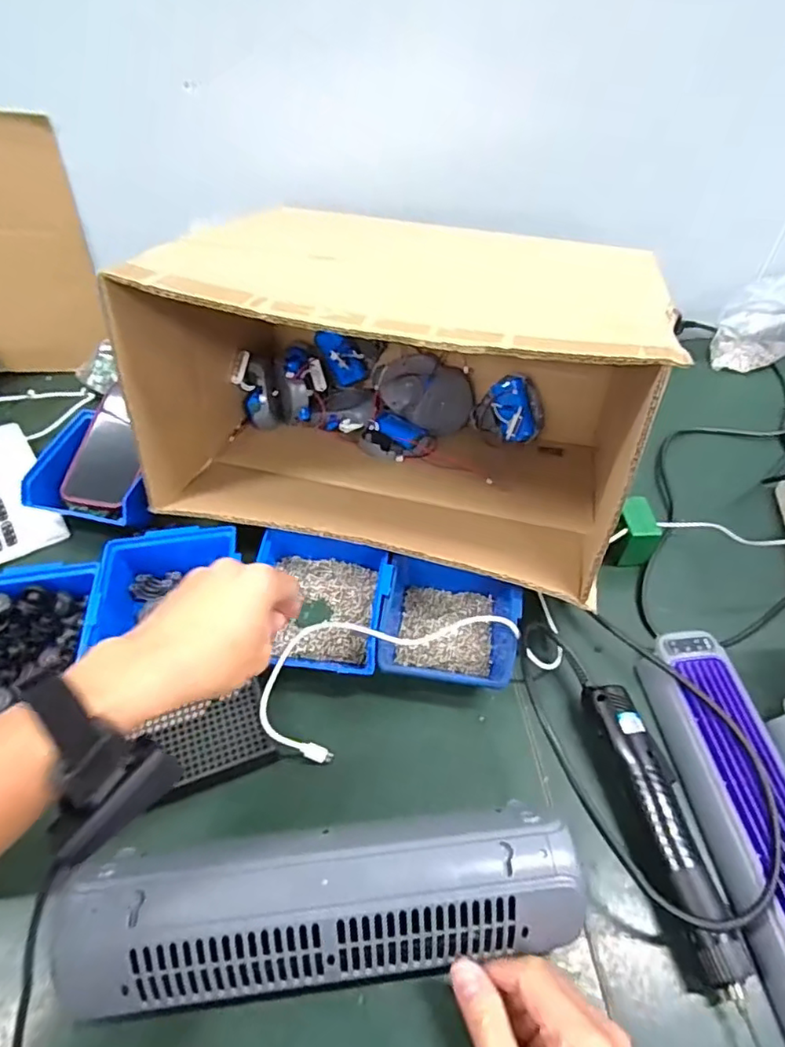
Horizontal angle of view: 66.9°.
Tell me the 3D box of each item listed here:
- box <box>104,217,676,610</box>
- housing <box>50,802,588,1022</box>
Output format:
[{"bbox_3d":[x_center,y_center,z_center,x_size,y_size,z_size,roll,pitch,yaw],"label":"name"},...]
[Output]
[{"bbox_3d":[0.006,-0.135,0.564,0.410,0.249,0.302,12,50,9],"label":"box"},{"bbox_3d":[-0.039,0.231,0.363,0.303,0.054,0.080,-5,49,-6],"label":"housing"}]

